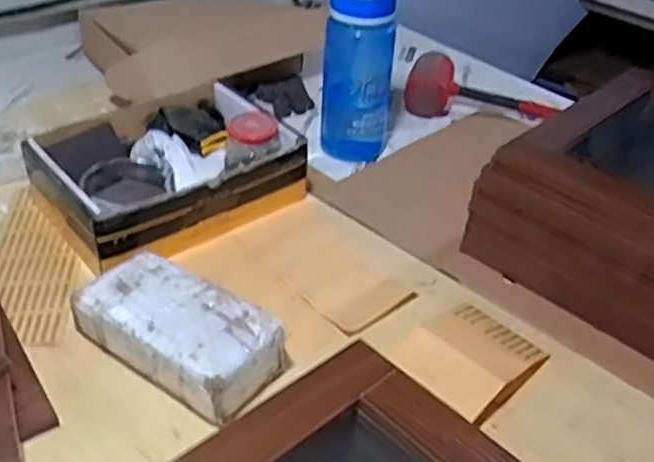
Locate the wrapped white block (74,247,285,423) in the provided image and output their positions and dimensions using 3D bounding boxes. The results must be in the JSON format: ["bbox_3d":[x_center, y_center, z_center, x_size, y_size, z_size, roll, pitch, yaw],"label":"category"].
[{"bbox_3d":[-0.153,0.104,0.725,0.220,0.068,0.112,23,42,25],"label":"wrapped white block"}]

